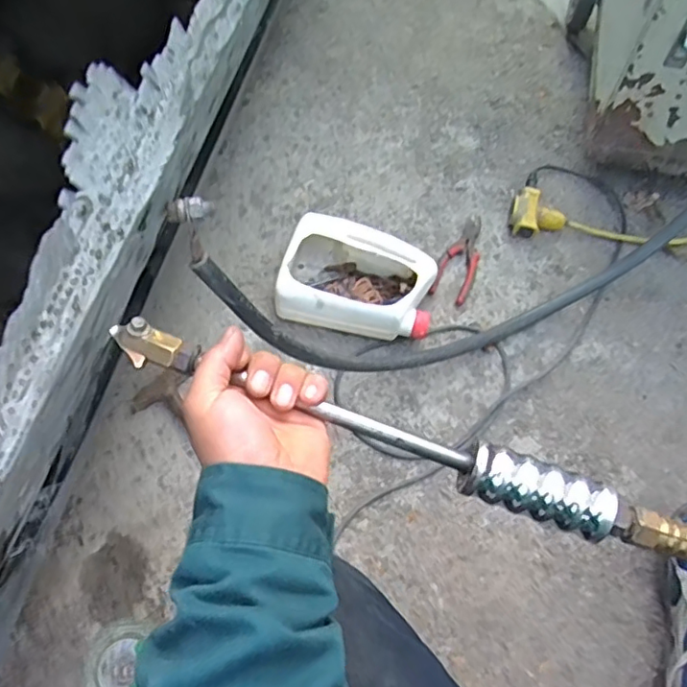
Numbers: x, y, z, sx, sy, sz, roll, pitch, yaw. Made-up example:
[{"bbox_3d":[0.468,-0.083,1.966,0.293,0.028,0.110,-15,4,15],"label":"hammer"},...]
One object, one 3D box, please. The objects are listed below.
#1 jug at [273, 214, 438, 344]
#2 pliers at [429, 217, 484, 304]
[{"bbox_3d":[0.023,-0.097,0.923,0.224,0.096,0.167,13,64,6],"label":"jug"},{"bbox_3d":[0.194,-0.142,0.983,0.060,0.010,0.170,19,65,8],"label":"pliers"}]

